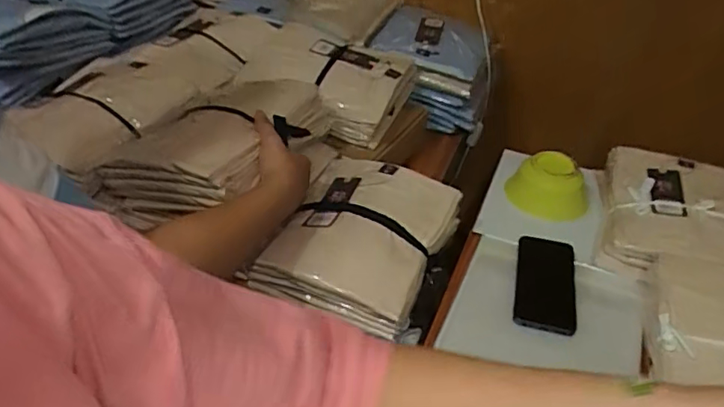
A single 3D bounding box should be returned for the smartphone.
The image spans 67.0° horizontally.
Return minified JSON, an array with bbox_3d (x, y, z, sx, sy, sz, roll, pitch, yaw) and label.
[{"bbox_3d":[0.253,0.104,0.754,0.079,0.013,0.162,12,39,11],"label":"smartphone"}]

